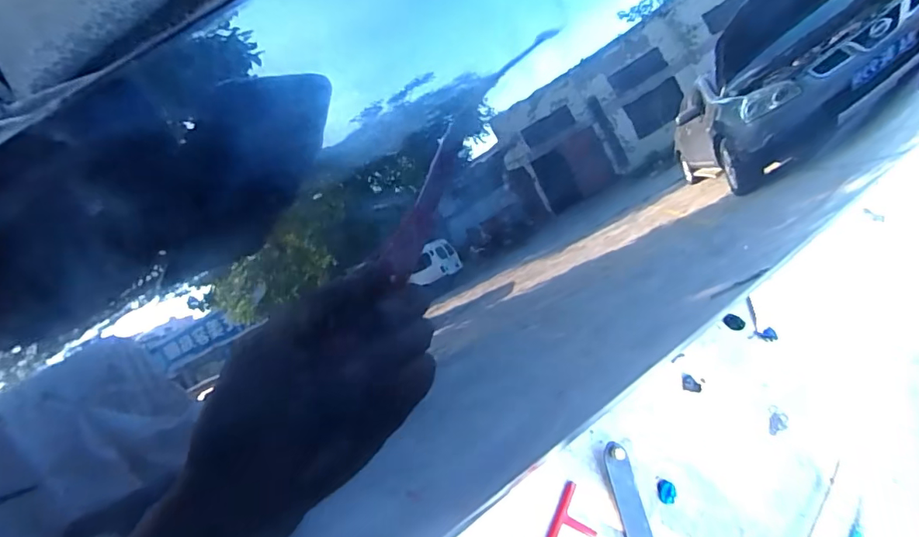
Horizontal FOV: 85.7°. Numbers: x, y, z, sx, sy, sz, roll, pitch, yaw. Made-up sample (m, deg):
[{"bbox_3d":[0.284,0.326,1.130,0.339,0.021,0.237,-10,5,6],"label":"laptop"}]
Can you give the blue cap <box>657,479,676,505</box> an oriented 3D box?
[{"bbox_3d":[0.423,0.457,1.012,0.036,0.008,0.042,12,65,3],"label":"blue cap"}]

